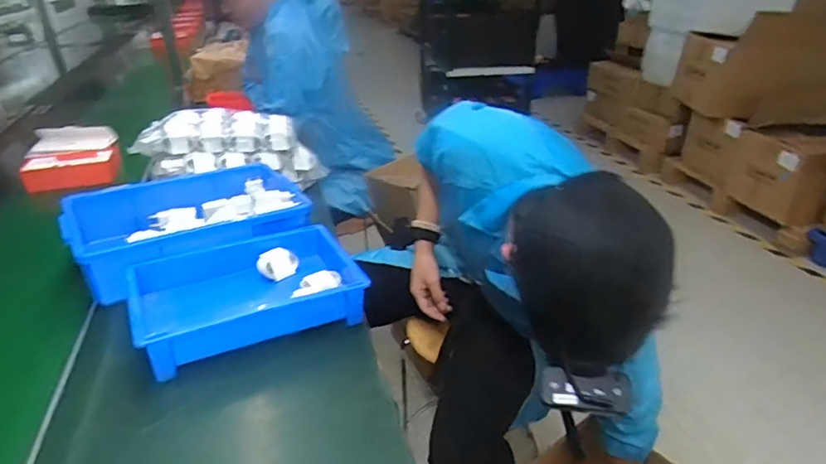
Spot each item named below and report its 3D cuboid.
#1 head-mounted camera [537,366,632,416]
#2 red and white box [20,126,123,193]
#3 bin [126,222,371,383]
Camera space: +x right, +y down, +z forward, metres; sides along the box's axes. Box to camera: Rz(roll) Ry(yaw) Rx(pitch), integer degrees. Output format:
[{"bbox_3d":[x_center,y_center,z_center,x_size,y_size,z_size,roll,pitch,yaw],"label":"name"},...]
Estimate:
[{"bbox_3d":[0.205,0.187,0.635,0.101,0.052,0.035,1,-15,12],"label":"head-mounted camera"},{"bbox_3d":[-0.792,-0.179,1.246,0.188,0.092,0.172,-13,31,-24],"label":"red and white box"},{"bbox_3d":[-0.241,0.089,0.783,0.301,0.071,0.208,-14,31,-25],"label":"bin"}]

